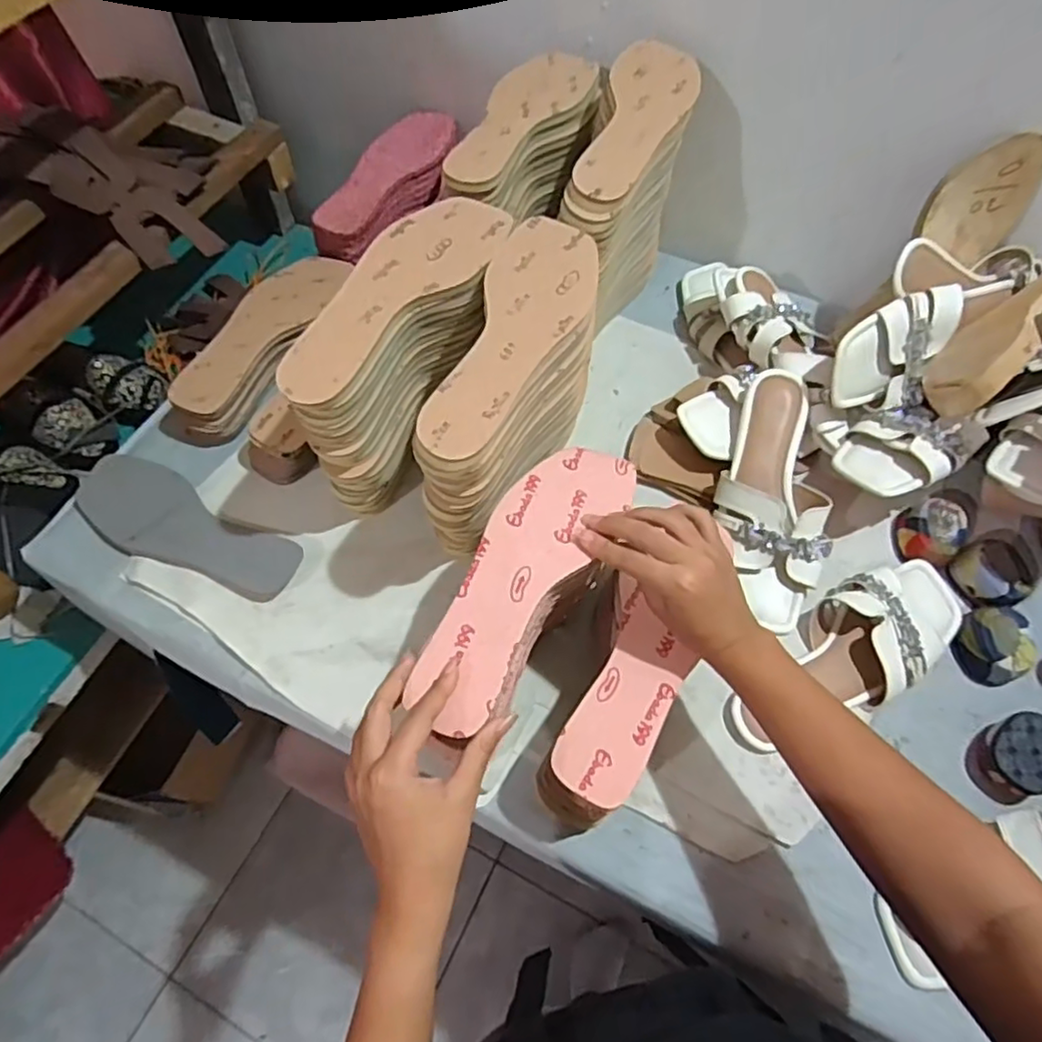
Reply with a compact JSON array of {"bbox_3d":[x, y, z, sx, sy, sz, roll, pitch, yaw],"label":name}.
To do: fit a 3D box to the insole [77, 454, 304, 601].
[{"bbox_3d":[-0.329,0.004,0.623,0.254,0.010,0.083,25,63,14],"label":"insole"}]

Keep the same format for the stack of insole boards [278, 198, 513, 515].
[{"bbox_3d":[-0.091,-0.125,0.579,0.081,0.210,0.225,23,63,13],"label":"stack of insole boards"}]

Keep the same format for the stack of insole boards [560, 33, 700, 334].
[{"bbox_3d":[0.109,-0.308,0.665,0.080,0.227,0.254,14,61,8],"label":"stack of insole boards"}]

